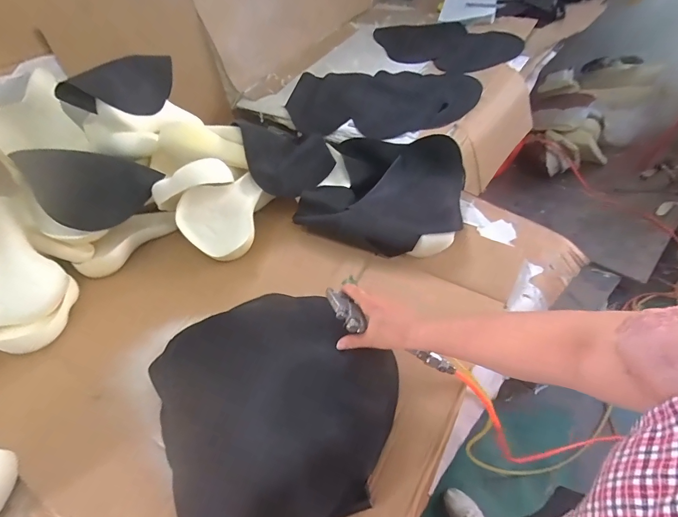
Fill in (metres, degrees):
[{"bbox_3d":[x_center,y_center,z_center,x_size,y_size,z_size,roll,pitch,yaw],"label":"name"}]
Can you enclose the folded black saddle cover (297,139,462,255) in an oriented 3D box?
[{"bbox_3d":[0.119,-0.168,0.922,0.373,0.100,0.323,13,50,18],"label":"folded black saddle cover"}]

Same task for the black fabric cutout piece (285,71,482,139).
[{"bbox_3d":[0.126,-0.476,1.161,0.579,0.109,0.299,8,49,14],"label":"black fabric cutout piece"}]

